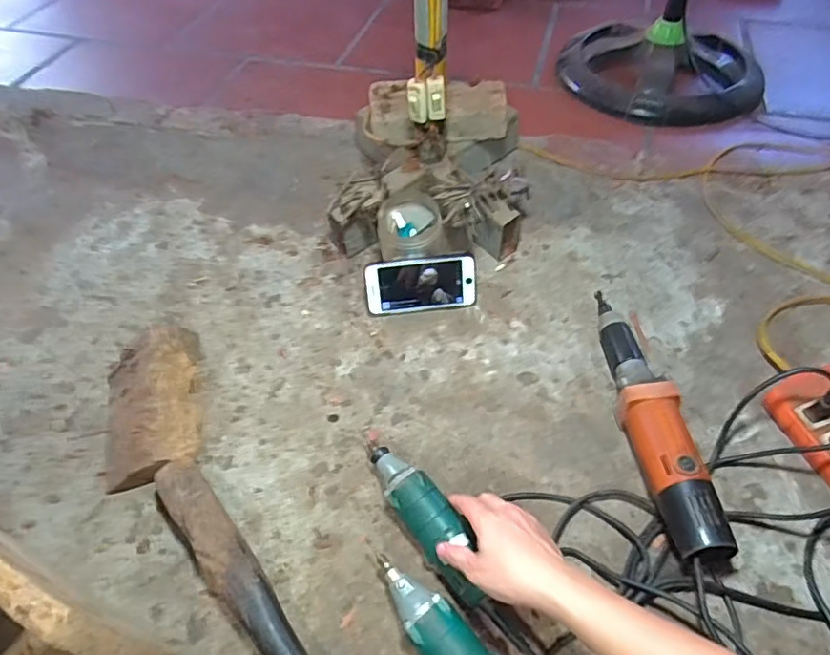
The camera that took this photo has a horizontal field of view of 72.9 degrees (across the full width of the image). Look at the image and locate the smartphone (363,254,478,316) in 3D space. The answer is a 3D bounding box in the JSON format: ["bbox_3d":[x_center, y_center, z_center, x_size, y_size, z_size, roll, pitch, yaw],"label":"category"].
[{"bbox_3d":[0.010,-0.060,0.815,0.160,0.084,0.013,-7,28,-4],"label":"smartphone"}]

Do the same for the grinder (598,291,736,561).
[{"bbox_3d":[0.281,0.089,0.689,0.069,0.068,0.388,-5,49,-2],"label":"grinder"}]

